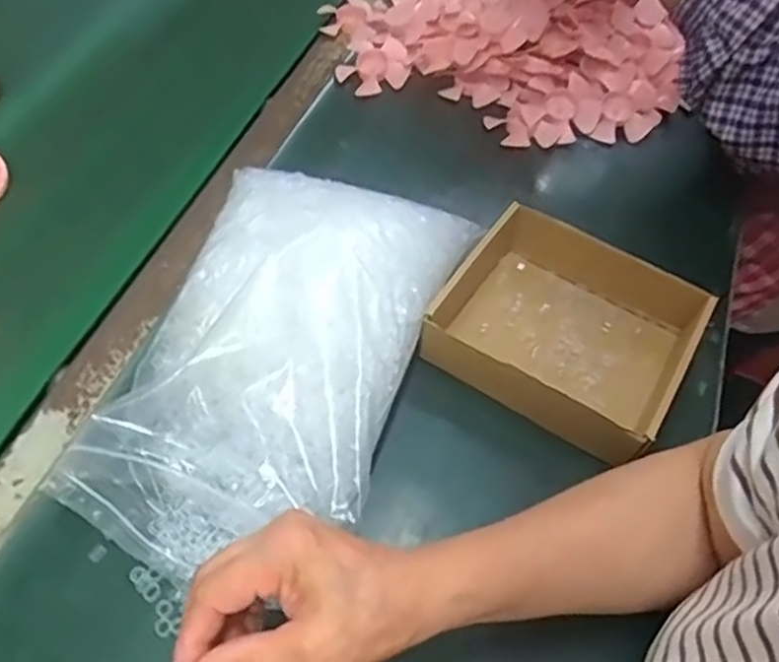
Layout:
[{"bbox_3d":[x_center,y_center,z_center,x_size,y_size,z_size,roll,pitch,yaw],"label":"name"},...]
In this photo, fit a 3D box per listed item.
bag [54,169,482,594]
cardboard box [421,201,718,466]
[{"bbox_3d":[-0.068,0.012,0.445,0.164,0.086,0.277,17,57,8],"label":"bag"},{"bbox_3d":[0.124,0.001,0.488,0.168,0.049,0.140,28,59,15],"label":"cardboard box"}]

